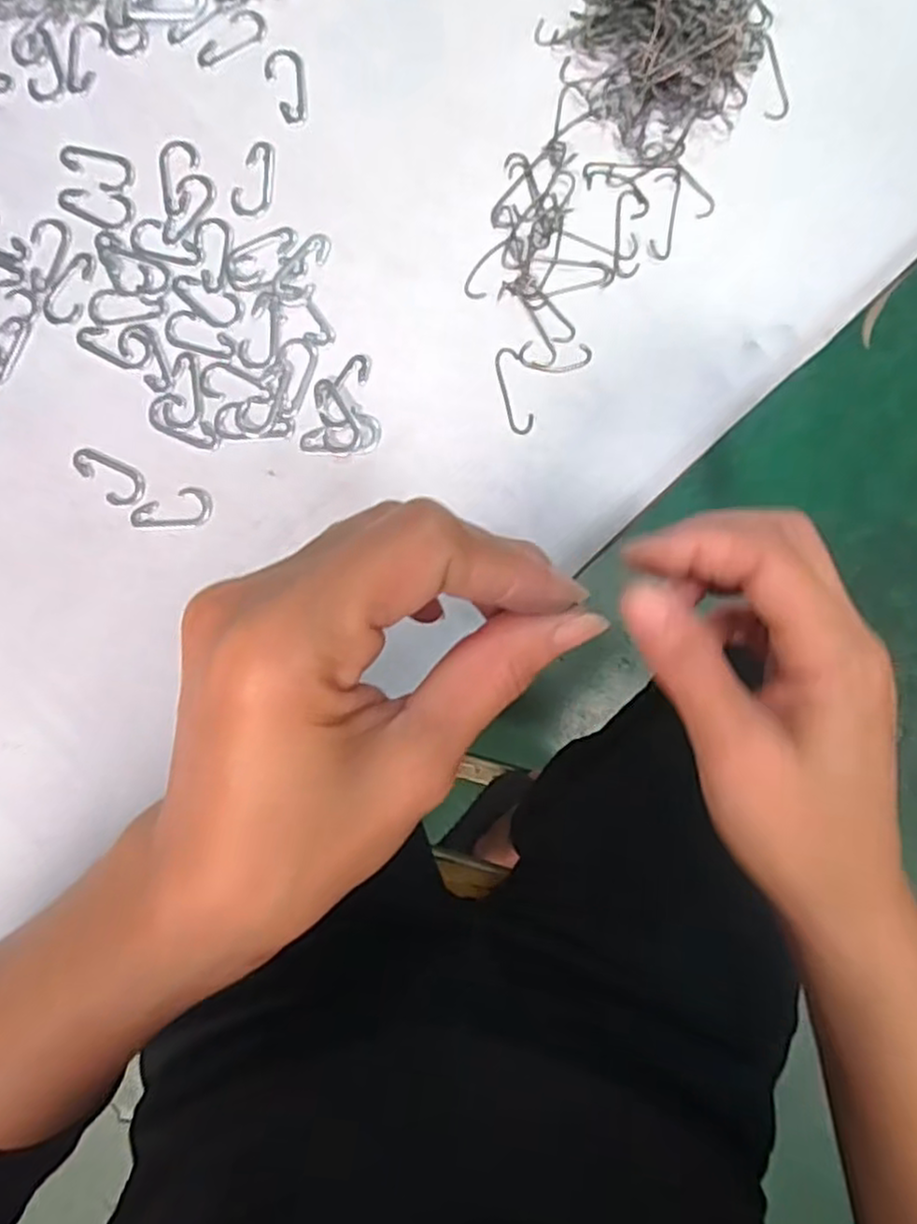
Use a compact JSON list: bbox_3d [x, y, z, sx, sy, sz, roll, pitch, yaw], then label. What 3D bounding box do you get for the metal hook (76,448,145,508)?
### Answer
[{"bbox_3d":[-0.163,-0.062,0.335,0.035,0.004,0.019,25,89,2],"label":"metal hook"}]

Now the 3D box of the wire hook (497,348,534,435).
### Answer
[{"bbox_3d":[0.026,-0.102,0.333,0.011,0.004,0.042,-12,89,1],"label":"wire hook"}]

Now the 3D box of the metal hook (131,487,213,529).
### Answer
[{"bbox_3d":[-0.134,-0.048,0.336,0.037,0.005,0.018,-3,89,1],"label":"metal hook"}]

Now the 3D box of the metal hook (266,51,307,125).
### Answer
[{"bbox_3d":[-0.082,-0.251,0.344,0.018,0.004,0.036,-6,89,1],"label":"metal hook"}]

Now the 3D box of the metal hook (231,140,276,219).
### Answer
[{"bbox_3d":[-0.096,-0.205,0.342,0.018,0.004,0.037,15,89,1],"label":"metal hook"}]

